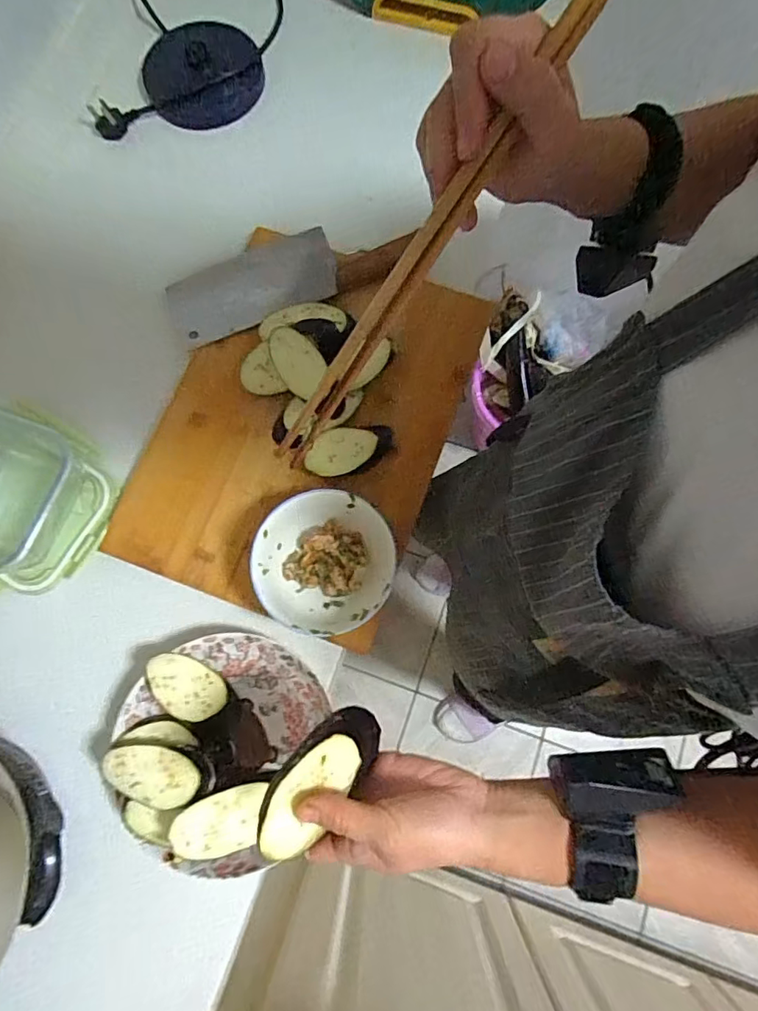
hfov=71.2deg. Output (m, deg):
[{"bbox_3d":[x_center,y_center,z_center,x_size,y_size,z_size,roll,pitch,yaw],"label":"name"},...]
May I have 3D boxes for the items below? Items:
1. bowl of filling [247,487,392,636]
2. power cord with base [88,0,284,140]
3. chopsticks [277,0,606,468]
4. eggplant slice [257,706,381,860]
[{"bbox_3d":[-0.049,0.055,0.492,0.120,0.060,0.124,0,77,0],"label":"bowl of filling"},{"bbox_3d":[-0.228,-0.581,0.644,0.193,0.087,0.299,9,78,2],"label":"power cord with base"},{"bbox_3d":[0.028,-0.140,0.276,0.011,0.014,0.292,40,110,9],"label":"chopsticks"},{"bbox_3d":[-0.039,0.177,0.349,0.040,0.018,0.105,42,52,9],"label":"eggplant slice"}]

